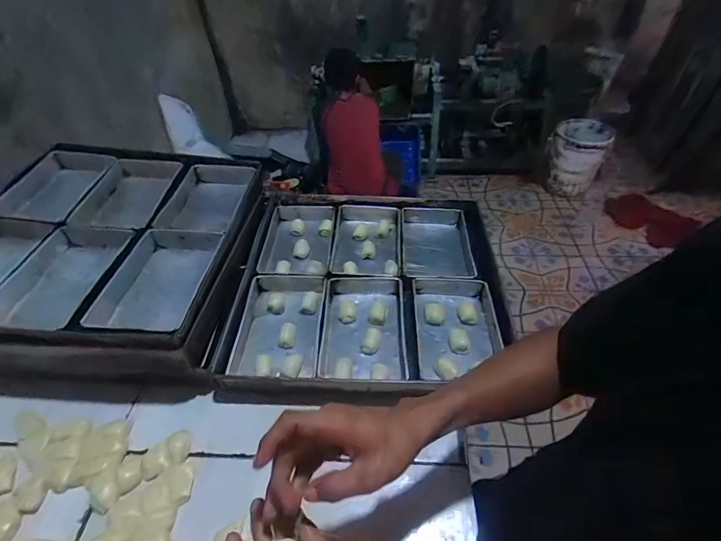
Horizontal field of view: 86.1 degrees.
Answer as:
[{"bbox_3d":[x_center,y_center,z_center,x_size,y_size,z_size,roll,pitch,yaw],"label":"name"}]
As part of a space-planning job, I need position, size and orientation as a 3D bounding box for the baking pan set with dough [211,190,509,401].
[{"bbox_3d":[0.009,0.031,0.739,0.481,0.069,0.464,3,45,4],"label":"baking pan set with dough"}]

